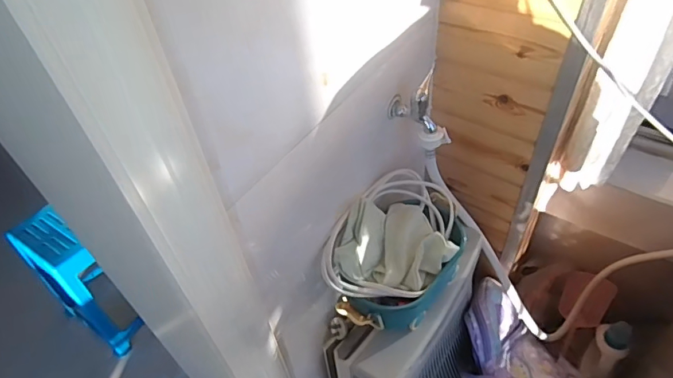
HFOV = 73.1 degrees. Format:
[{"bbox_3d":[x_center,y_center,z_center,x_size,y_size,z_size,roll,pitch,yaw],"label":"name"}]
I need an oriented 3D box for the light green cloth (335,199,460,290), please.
[{"bbox_3d":[0.094,0.090,0.749,0.186,0.093,0.143,-33,53,-23],"label":"light green cloth"}]

